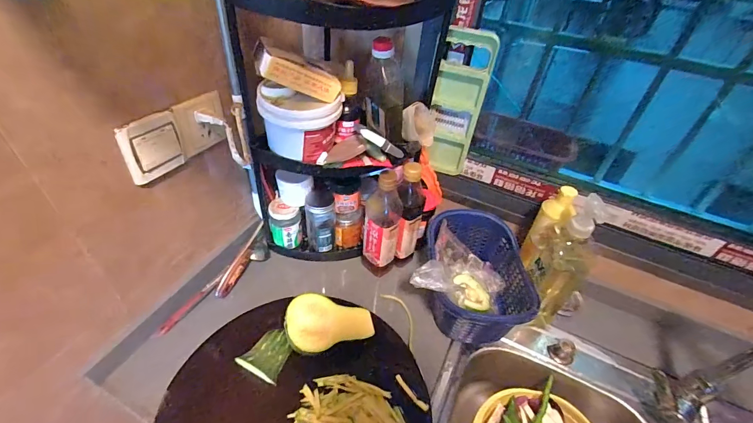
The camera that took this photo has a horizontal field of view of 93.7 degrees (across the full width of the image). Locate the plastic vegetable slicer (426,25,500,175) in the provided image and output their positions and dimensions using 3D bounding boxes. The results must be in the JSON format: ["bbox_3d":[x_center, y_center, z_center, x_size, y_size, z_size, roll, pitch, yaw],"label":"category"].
[{"bbox_3d":[0.149,-0.189,0.662,0.087,0.278,0.029,21,44,16],"label":"plastic vegetable slicer"}]

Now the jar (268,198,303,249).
[{"bbox_3d":[-0.189,0.027,0.736,0.063,0.095,0.055,-6,43,-14],"label":"jar"}]

